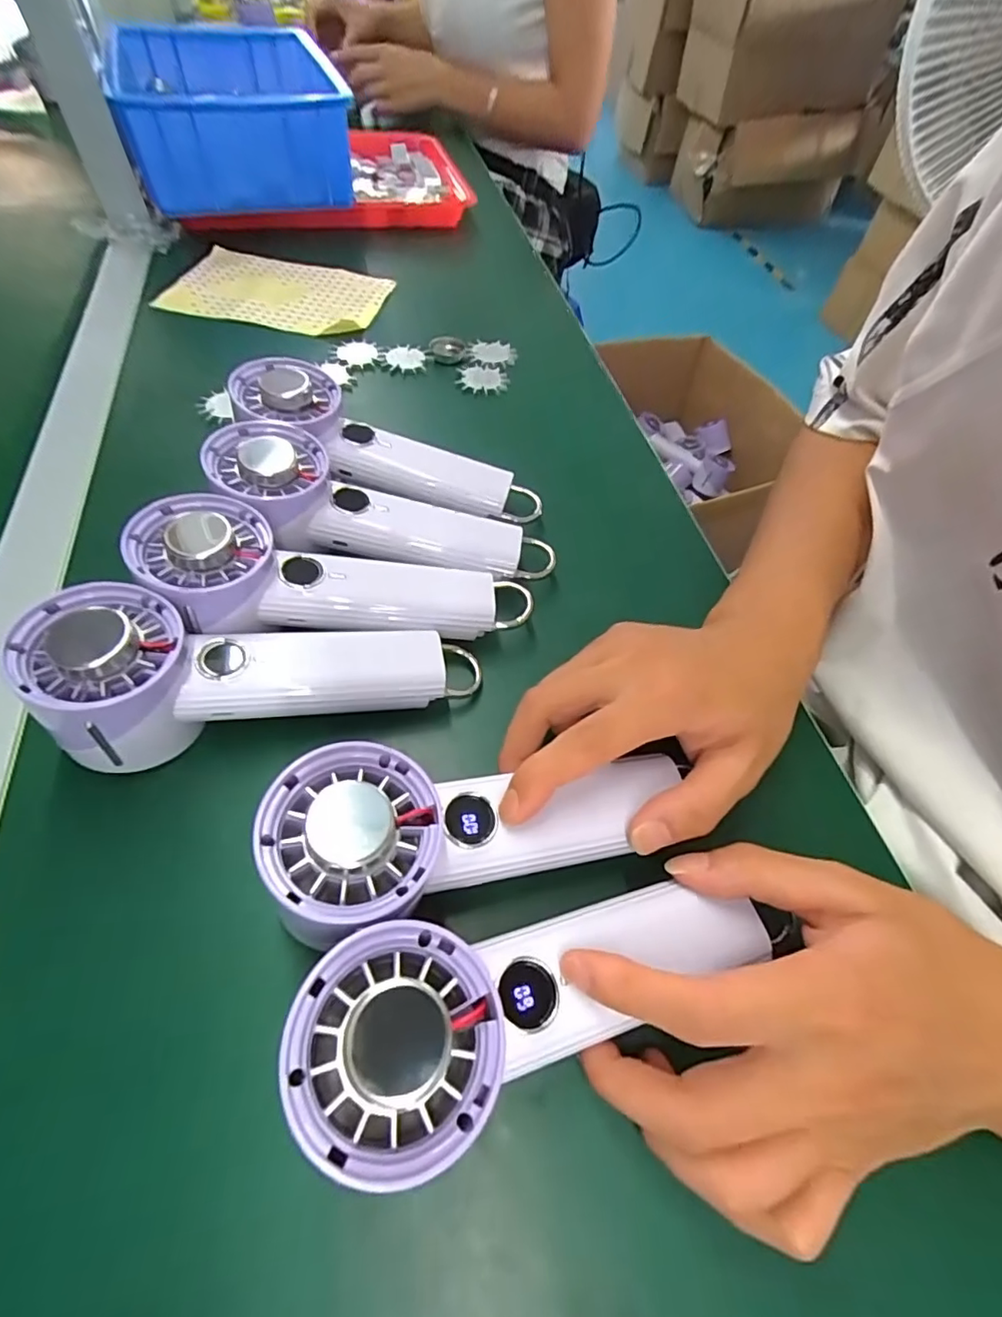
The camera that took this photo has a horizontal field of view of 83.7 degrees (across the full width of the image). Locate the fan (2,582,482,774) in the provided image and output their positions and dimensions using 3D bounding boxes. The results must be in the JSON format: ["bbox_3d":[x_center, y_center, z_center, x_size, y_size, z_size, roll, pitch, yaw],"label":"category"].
[{"bbox_3d":[-0.108,0.008,0.266,0.188,0.057,0.062,0,55,-23],"label":"fan"}]

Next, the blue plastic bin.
[{"bbox_3d":[-0.265,-0.522,0.561,0.189,0.120,0.224,-17,59,-15],"label":"blue plastic bin"}]

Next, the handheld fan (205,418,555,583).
[{"bbox_3d":[-0.064,-0.080,0.322,0.197,0.033,0.069,15,54,-14],"label":"handheld fan"}]

